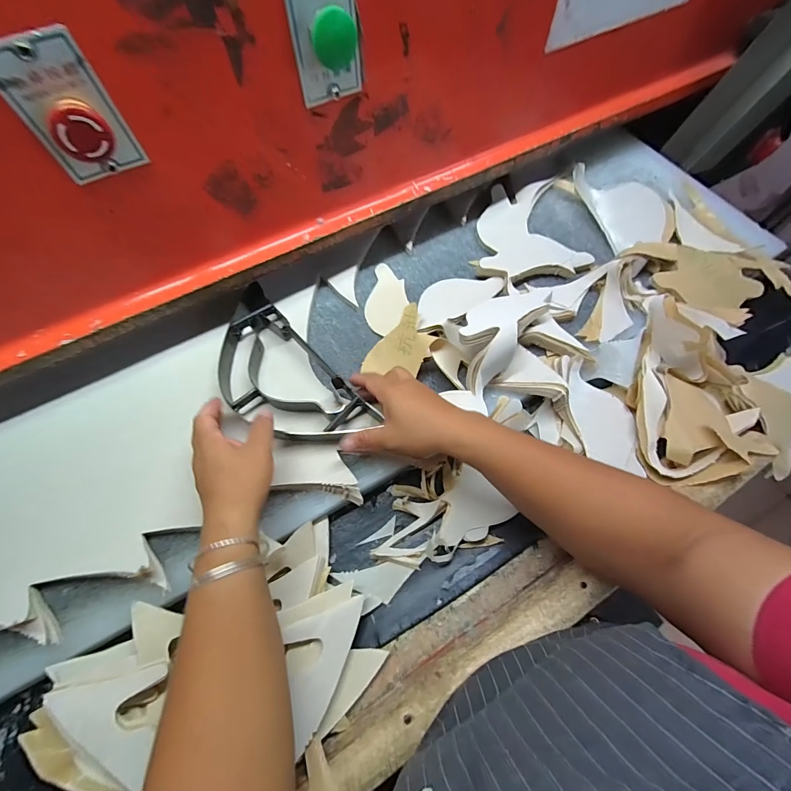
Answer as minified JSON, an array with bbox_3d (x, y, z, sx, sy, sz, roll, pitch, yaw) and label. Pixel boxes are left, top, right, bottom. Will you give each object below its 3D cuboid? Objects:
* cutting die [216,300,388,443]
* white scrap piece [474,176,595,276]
[{"bbox_3d":[-0.133,-0.012,0.439,0.116,0.038,0.210,-42,71,-16],"label":"cutting die"},{"bbox_3d":[0.200,-0.254,0.558,0.155,0.026,0.180,-3,66,0],"label":"white scrap piece"}]

